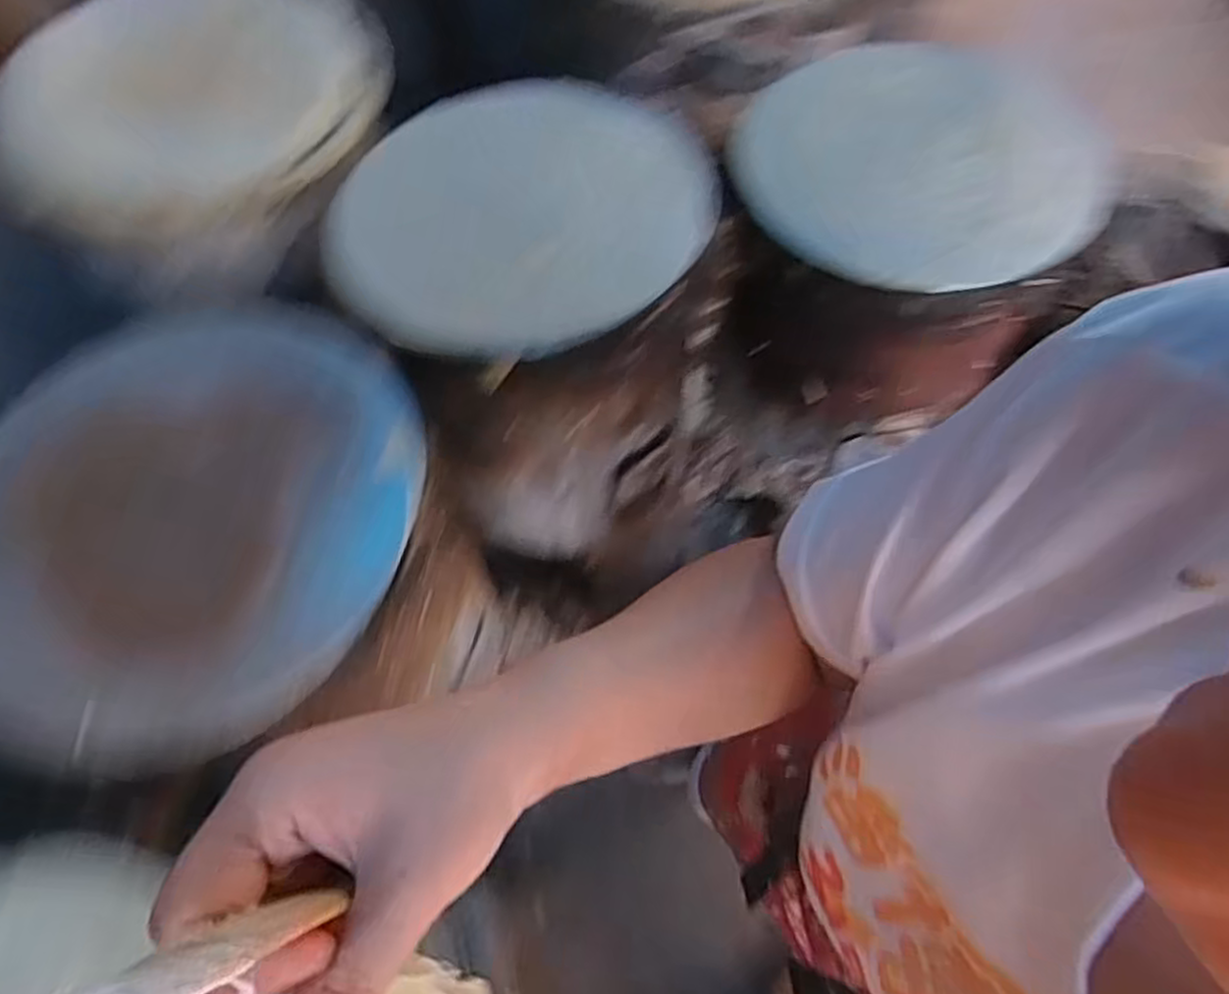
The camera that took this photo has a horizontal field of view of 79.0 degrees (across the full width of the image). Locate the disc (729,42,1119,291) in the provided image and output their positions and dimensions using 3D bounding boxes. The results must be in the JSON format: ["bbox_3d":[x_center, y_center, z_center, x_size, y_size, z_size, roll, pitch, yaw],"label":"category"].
[{"bbox_3d":[0.342,-0.378,0.821,0.399,0.036,0.369,-1,61,1],"label":"disc"}]

